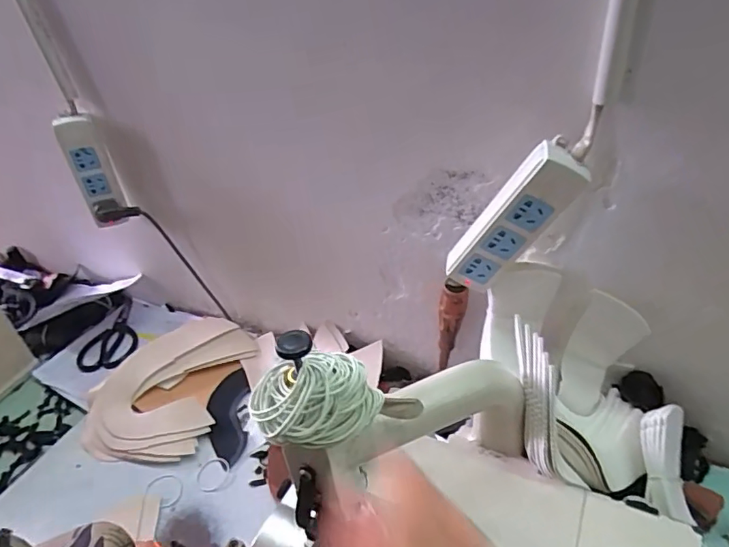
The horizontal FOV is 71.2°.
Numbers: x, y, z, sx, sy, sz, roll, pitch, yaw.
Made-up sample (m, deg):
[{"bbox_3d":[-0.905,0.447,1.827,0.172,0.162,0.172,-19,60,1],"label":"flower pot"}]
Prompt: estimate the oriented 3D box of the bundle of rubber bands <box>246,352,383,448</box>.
[{"bbox_3d":[-0.030,0.081,0.339,0.086,0.045,0.051,-14,35,-13],"label":"bundle of rubber bands"}]

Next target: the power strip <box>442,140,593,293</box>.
[{"bbox_3d":[0.144,-0.047,0.504,0.058,0.173,0.028,34,42,0],"label":"power strip"}]

